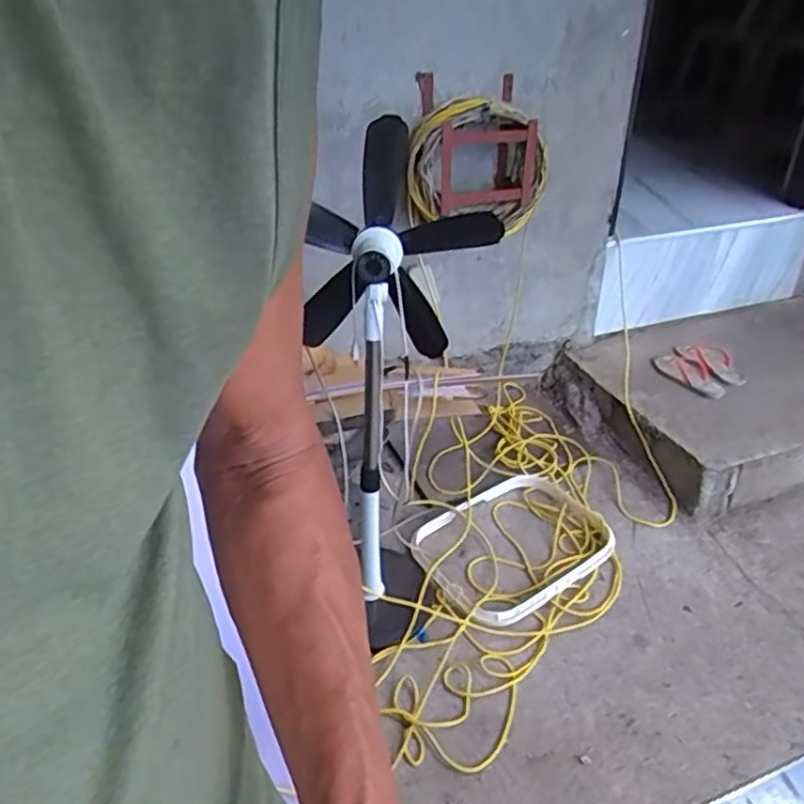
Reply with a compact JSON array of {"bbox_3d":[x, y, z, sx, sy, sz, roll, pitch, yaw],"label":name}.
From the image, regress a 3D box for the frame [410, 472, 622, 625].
[{"bbox_3d":[0.268,0.328,1.641,0.475,0.053,0.347,-21,38,-29],"label":"frame"}]

